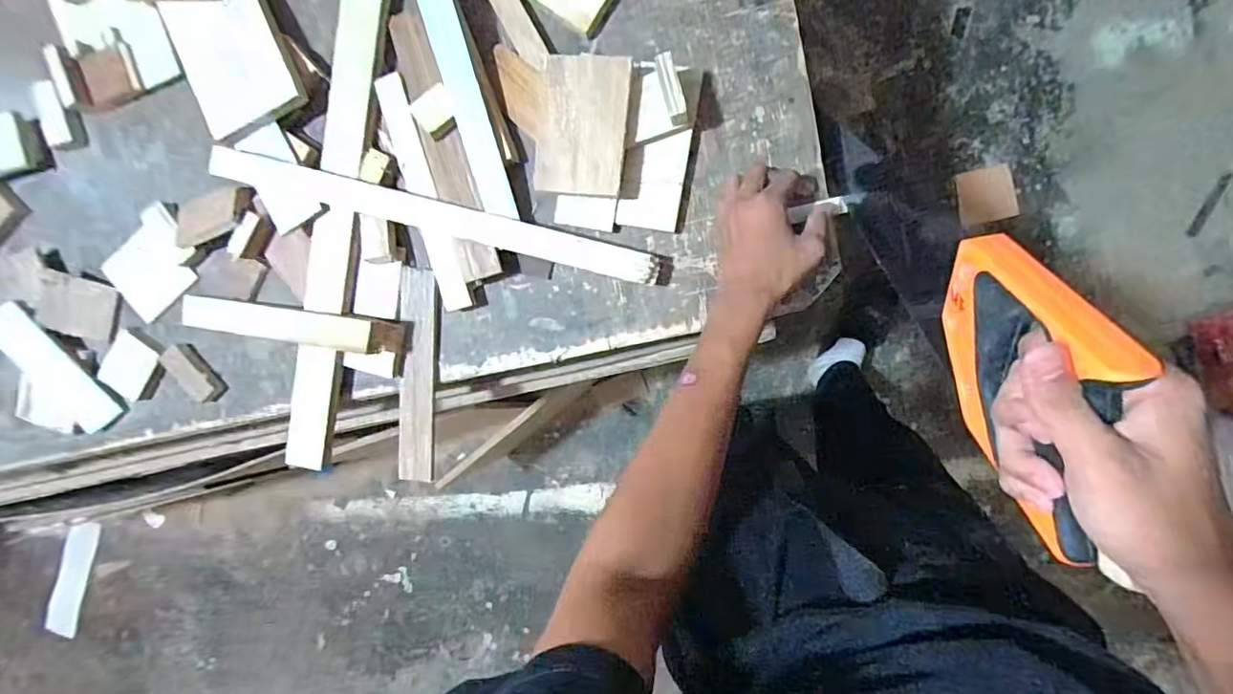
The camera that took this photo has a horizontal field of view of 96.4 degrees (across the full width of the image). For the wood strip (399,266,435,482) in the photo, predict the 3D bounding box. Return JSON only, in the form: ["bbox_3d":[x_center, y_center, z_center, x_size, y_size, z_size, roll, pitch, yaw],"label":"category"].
[{"bbox_3d":[-0.212,0.031,0.588,0.037,0.016,0.224,4,95,5],"label":"wood strip"}]

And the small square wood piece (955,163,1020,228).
[{"bbox_3d":[0.868,-0.356,1.292,0.124,0.010,0.124,-12,93,6],"label":"small square wood piece"}]

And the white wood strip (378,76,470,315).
[{"bbox_3d":[-0.193,-0.155,0.555,0.035,0.018,0.236,-16,93,7],"label":"white wood strip"}]

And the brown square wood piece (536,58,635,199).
[{"bbox_3d":[-0.032,-0.204,0.511,0.082,0.015,0.121,8,95,5],"label":"brown square wood piece"}]

